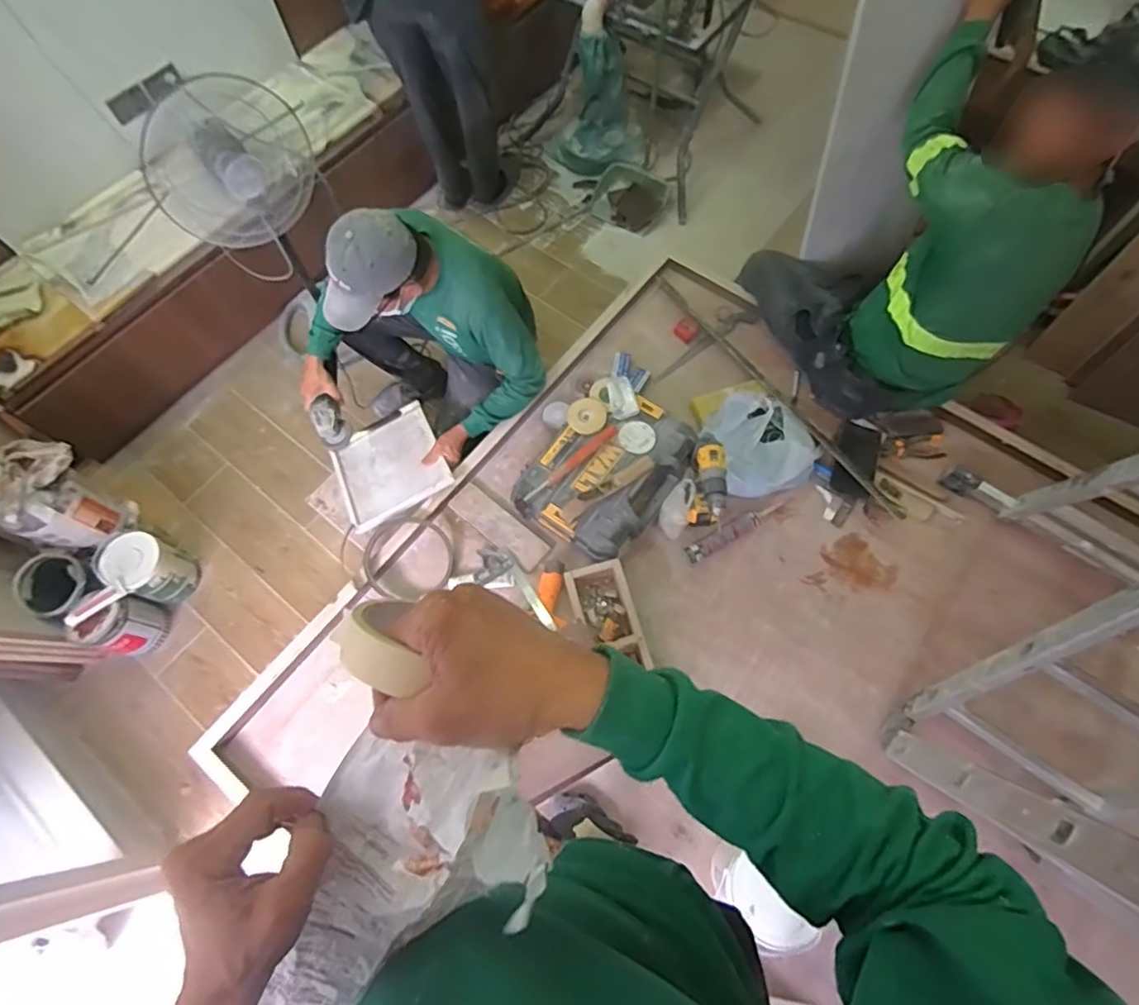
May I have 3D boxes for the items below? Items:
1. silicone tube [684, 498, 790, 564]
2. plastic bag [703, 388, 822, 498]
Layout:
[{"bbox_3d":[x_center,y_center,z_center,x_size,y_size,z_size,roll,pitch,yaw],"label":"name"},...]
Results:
[{"bbox_3d":[0.429,0.062,1.537,0.309,0.044,0.049,-28,69,-9],"label":"silicone tube"},{"bbox_3d":[0.508,-0.162,1.612,0.280,0.118,0.278,-19,68,-6],"label":"plastic bag"}]

